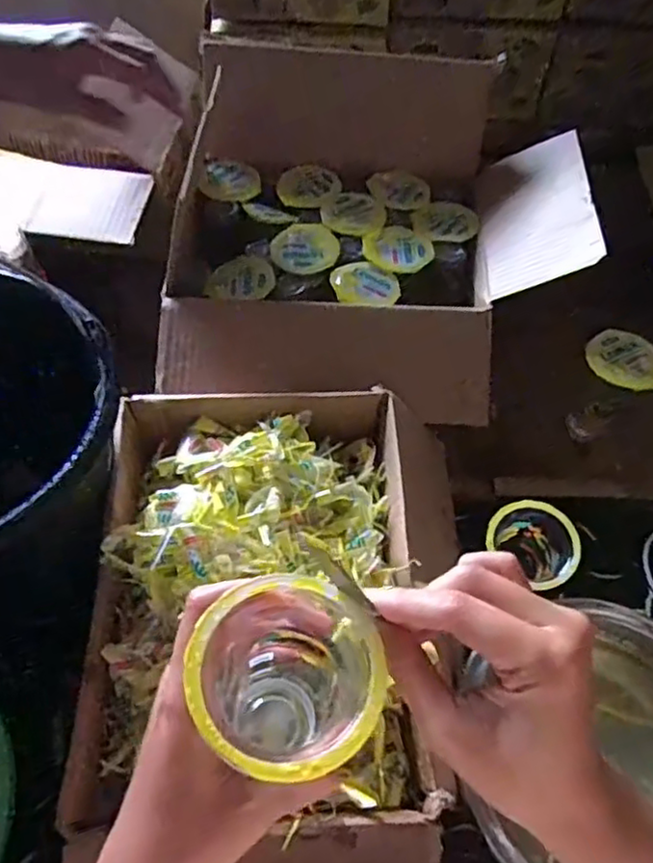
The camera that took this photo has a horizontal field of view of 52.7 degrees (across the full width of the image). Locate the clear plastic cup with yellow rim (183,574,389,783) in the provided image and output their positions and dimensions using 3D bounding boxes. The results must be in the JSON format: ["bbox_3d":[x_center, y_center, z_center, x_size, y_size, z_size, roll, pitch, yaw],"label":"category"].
[{"bbox_3d":[-0.022,0.116,0.297,0.071,0.128,0.069,4,62,-7],"label":"clear plastic cup with yellow rim"}]

